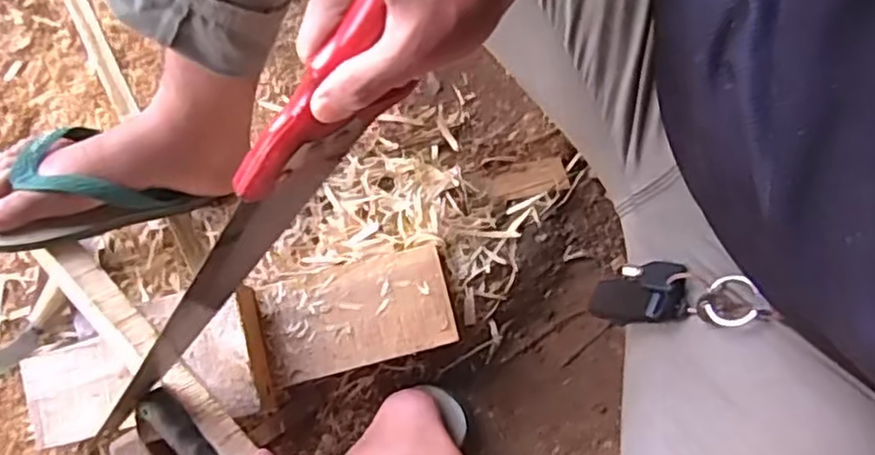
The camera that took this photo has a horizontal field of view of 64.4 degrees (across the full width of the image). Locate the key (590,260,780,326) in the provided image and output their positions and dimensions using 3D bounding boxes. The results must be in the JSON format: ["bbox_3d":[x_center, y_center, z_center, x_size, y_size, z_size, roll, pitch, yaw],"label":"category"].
[{"bbox_3d":[0.149,0.043,0.445,0.119,0.020,0.040,-2,76,43],"label":"key"}]

